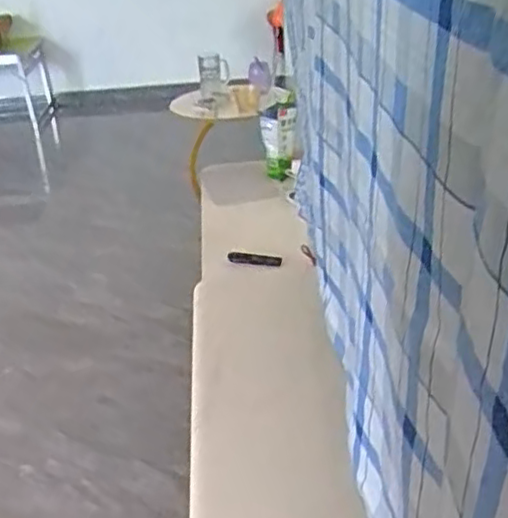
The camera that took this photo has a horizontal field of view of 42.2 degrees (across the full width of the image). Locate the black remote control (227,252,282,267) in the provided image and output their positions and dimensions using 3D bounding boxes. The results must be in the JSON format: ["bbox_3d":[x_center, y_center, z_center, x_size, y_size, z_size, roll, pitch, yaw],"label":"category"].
[{"bbox_3d":[-0.001,0.002,1.790,0.202,0.029,0.015,6,28,45],"label":"black remote control"}]

